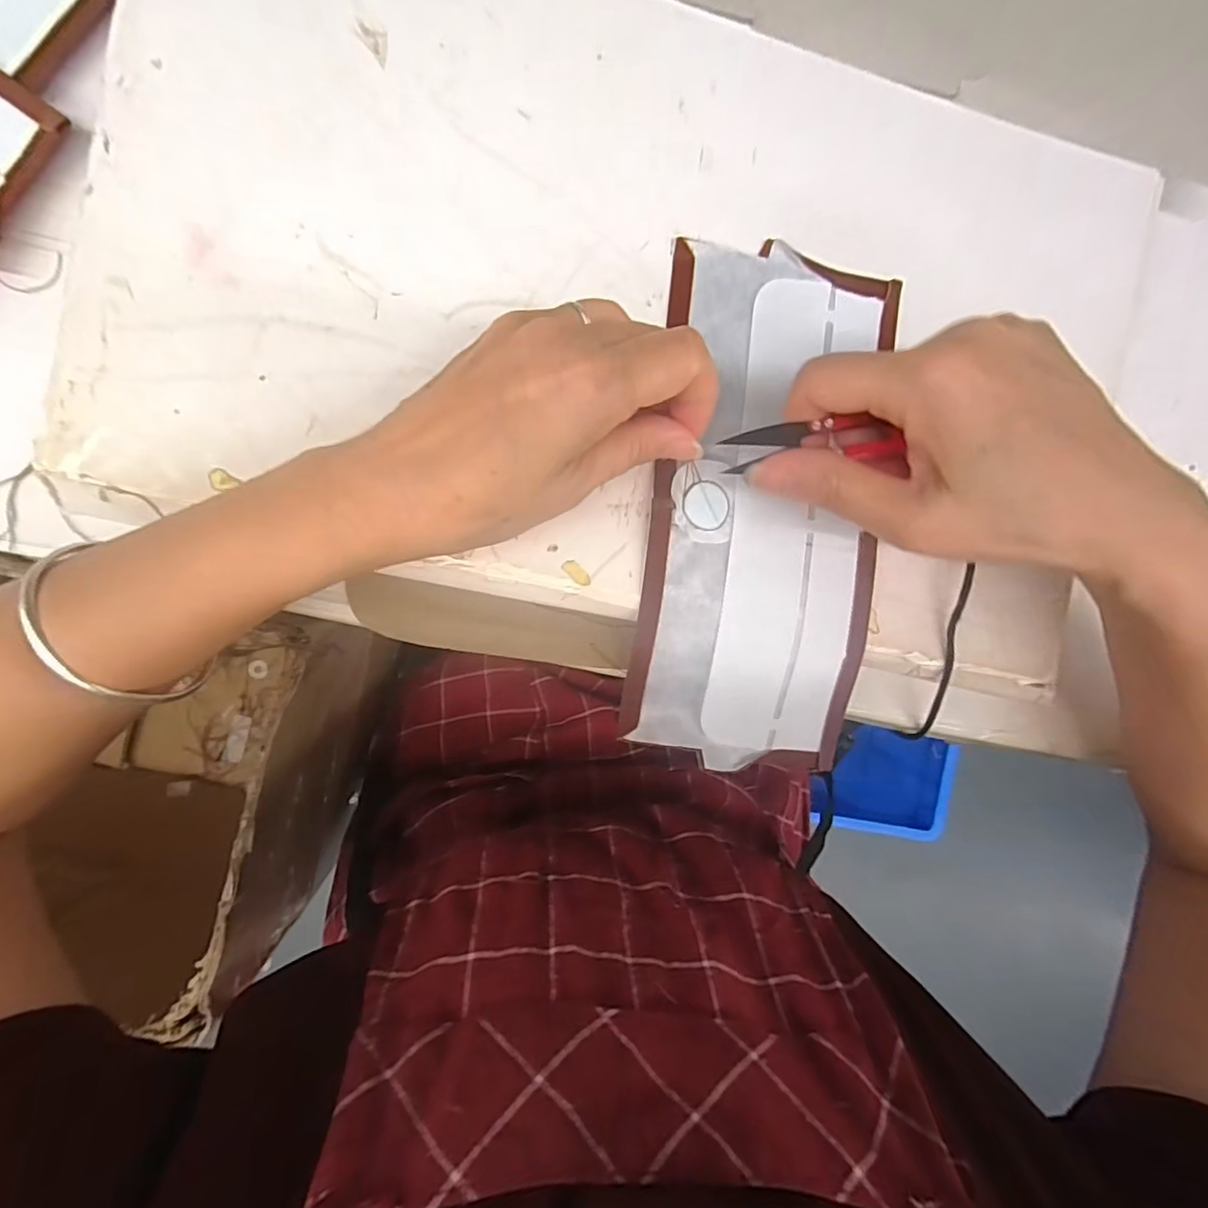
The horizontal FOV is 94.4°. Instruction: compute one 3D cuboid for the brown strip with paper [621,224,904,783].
[{"bbox_3d":[0.074,-0.041,0.261,0.105,0.019,0.235,3,94,-7],"label":"brown strip with paper"}]

